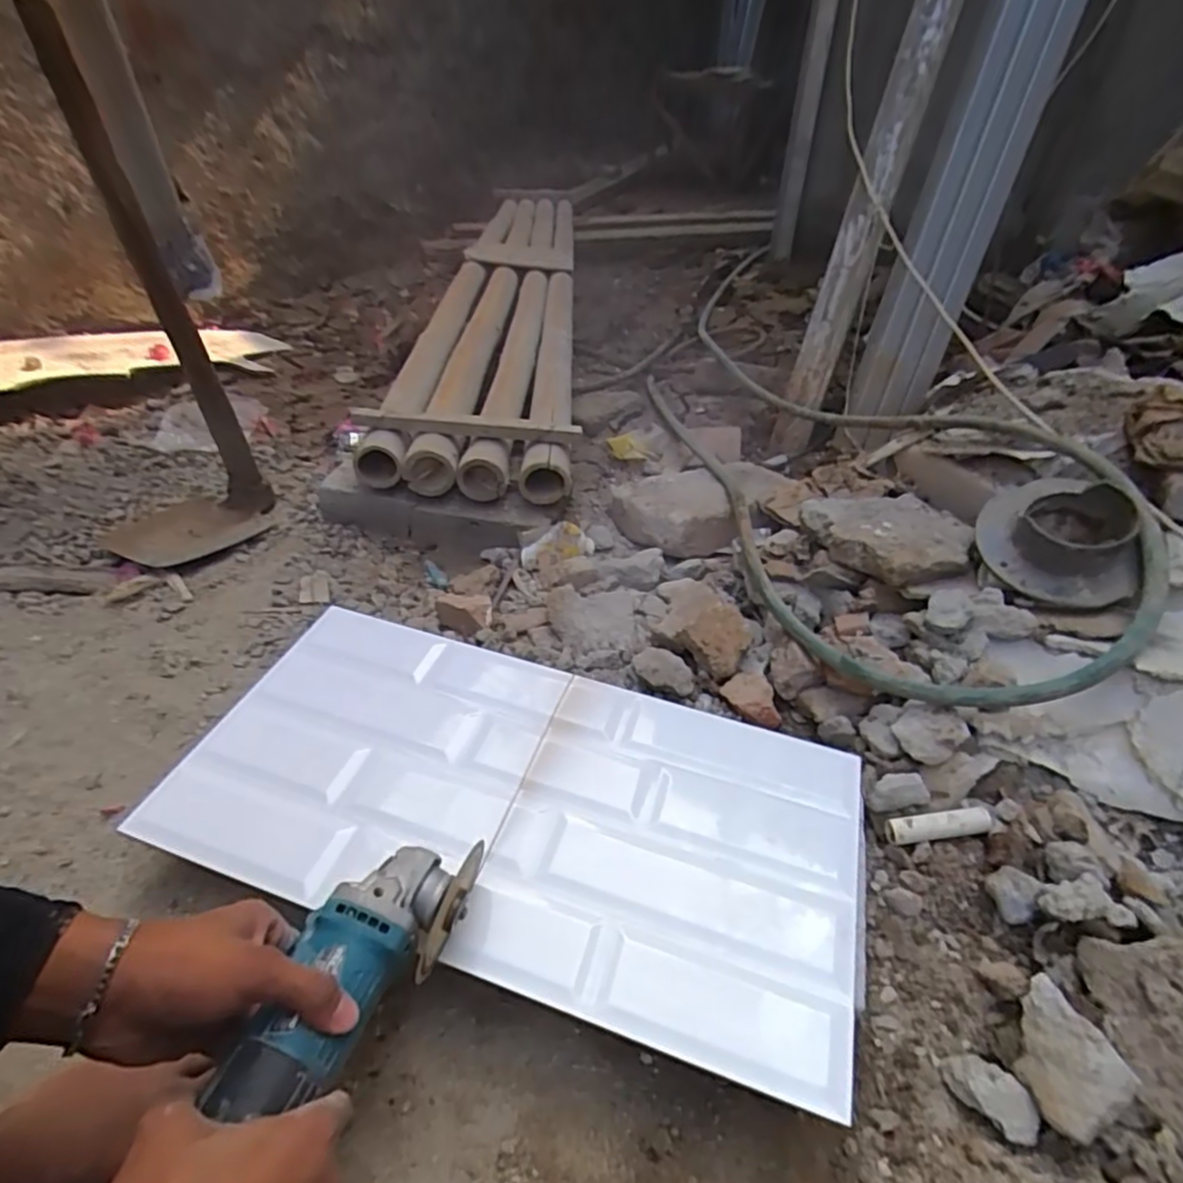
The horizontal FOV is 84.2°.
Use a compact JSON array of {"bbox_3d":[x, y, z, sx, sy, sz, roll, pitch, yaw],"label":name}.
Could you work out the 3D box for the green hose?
[{"bbox_3d":[0.401,-0.137,0.914,0.424,0.195,0.778,-6,42,-7],"label":"green hose"}]

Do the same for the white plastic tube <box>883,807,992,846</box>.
[{"bbox_3d":[0.322,0.218,0.606,0.097,0.020,0.022,-5,41,-7],"label":"white plastic tube"}]

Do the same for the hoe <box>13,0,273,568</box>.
[{"bbox_3d":[-0.611,-0.325,0.830,0.217,0.606,0.134,-33,51,-32],"label":"hoe"}]

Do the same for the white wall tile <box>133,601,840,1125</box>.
[{"bbox_3d":[-0.067,0.183,0.596,0.593,0.011,0.295,15,44,12],"label":"white wall tile"}]

